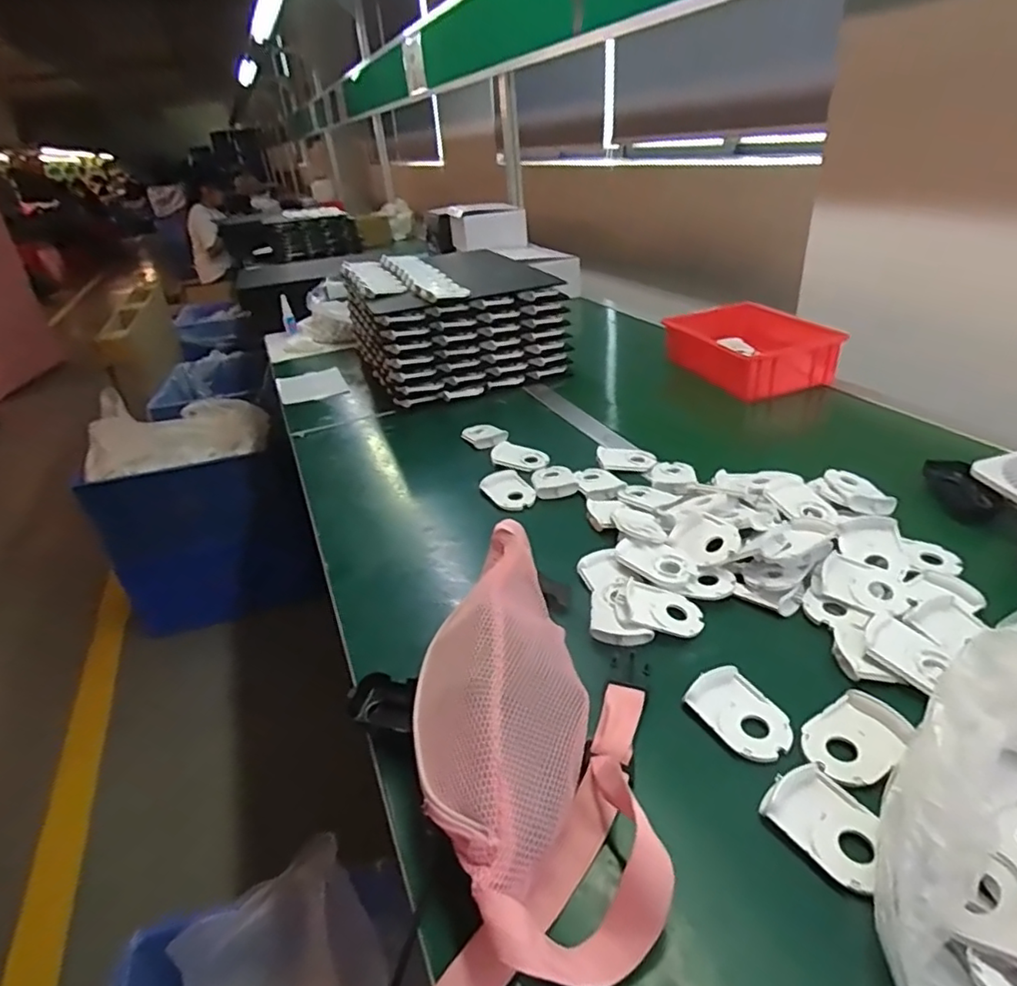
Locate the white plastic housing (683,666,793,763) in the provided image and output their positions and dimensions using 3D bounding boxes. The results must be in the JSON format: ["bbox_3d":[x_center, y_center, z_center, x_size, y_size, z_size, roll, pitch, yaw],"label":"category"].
[{"bbox_3d":[0.190,0.179,0.495,0.057,0.010,0.082,-20,33,-23],"label":"white plastic housing"}]

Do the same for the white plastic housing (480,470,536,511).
[{"bbox_3d":[0.001,-0.005,0.846,0.057,0.016,0.086,-22,34,-26],"label":"white plastic housing"}]

